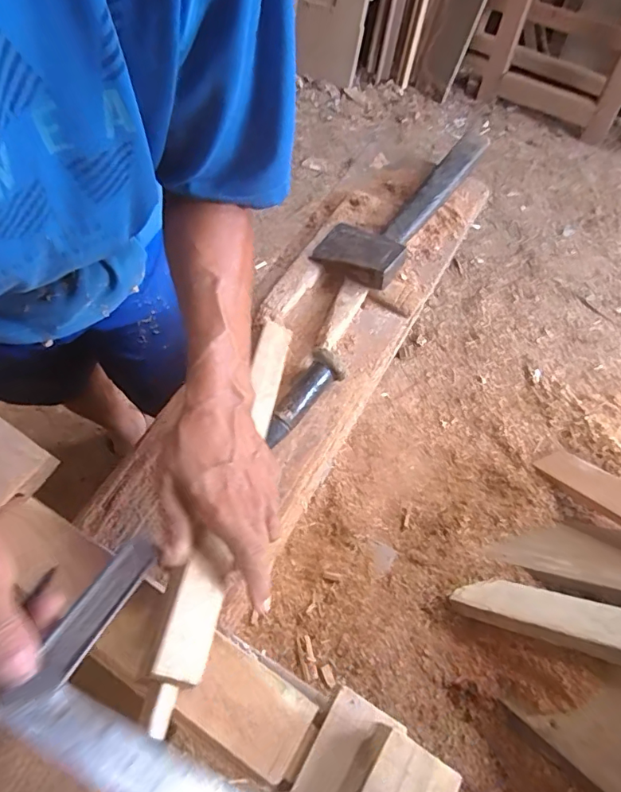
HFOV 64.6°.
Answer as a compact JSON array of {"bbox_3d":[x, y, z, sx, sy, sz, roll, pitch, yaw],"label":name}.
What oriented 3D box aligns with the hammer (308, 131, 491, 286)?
[{"bbox_3d":[0.134,-0.280,0.700,0.110,0.048,0.318,32,68,13],"label":"hammer"}]

